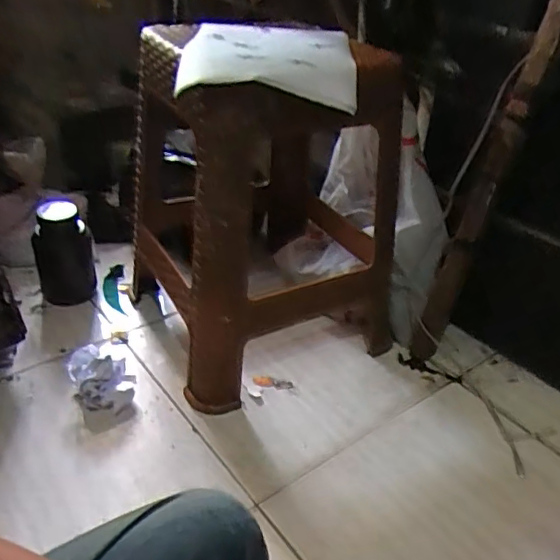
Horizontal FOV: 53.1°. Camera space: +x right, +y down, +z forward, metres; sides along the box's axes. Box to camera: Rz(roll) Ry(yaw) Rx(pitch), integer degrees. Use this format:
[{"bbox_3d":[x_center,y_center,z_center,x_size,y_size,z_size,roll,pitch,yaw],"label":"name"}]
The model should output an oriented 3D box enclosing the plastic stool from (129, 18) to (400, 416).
[{"bbox_3d":[-0.039,-0.110,0.865,0.308,0.467,0.357,-13,37,-24],"label":"plastic stool"}]

